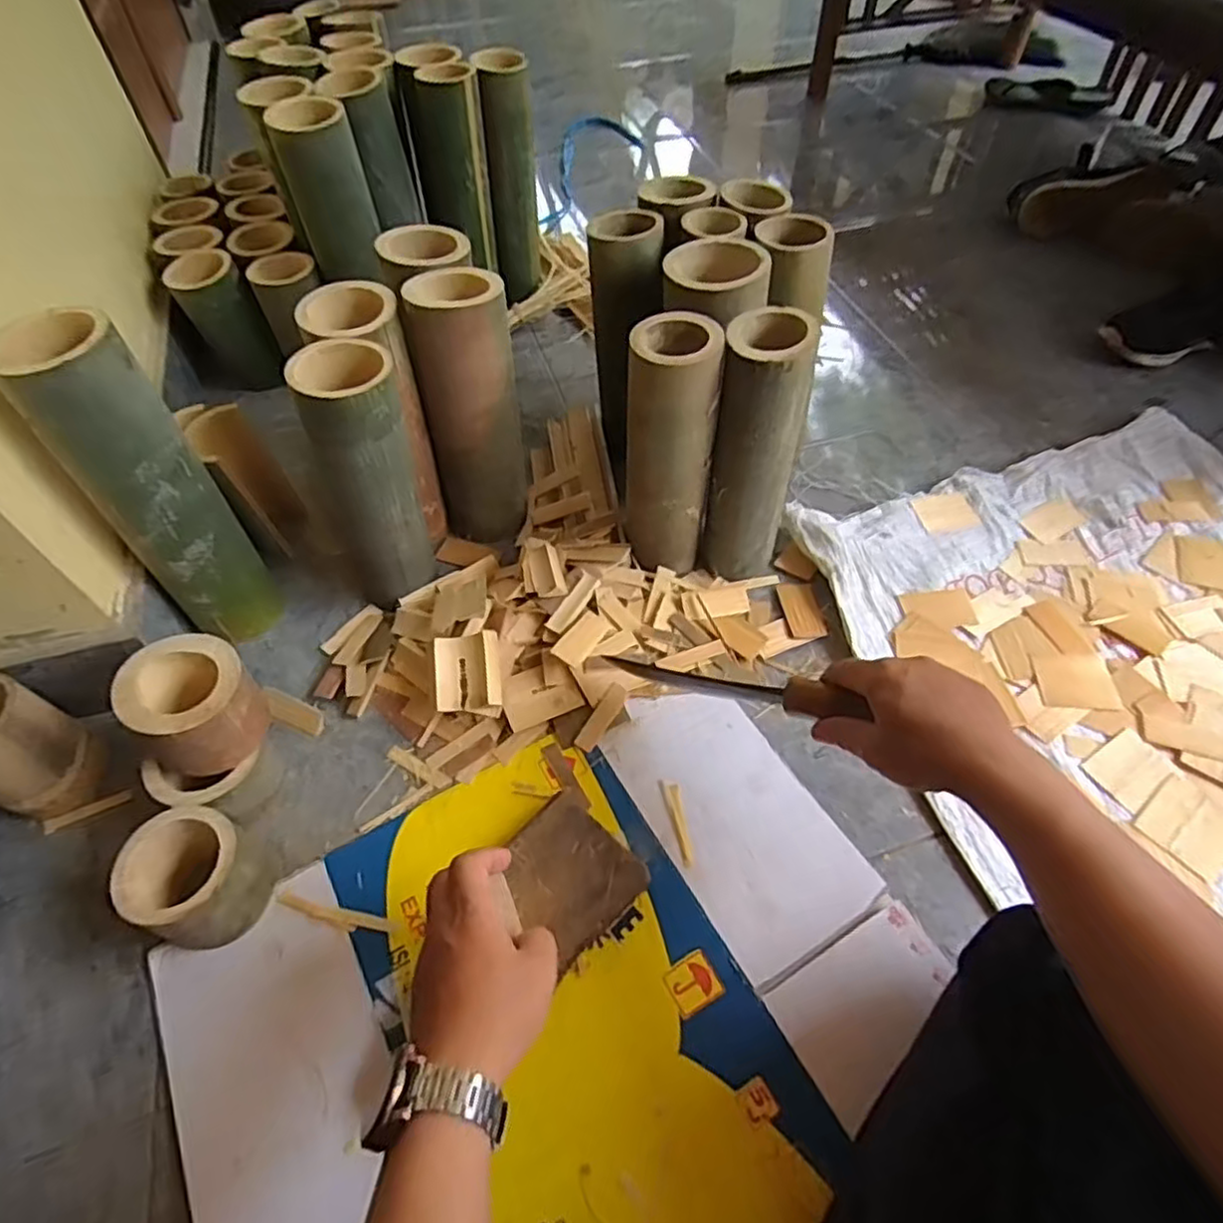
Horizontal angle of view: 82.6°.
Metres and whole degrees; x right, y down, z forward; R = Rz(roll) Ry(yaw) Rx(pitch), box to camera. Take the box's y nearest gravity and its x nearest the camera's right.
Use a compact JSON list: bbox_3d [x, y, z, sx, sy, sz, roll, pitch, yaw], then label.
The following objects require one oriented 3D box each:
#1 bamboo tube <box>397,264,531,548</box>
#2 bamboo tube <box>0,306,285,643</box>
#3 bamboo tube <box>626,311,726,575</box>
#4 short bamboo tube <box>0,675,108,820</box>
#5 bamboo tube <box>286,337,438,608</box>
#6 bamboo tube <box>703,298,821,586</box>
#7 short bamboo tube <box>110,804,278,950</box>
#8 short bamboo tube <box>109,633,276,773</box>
[{"bbox_3d":[-0.144,-0.203,0.733,0.098,0.269,0.096,-9,55,-6],"label":"bamboo tube"},{"bbox_3d":[-0.413,-0.102,0.639,0.095,0.315,0.098,-33,61,-21],"label":"bamboo tube"},{"bbox_3d":[0.057,-0.150,0.688,0.081,0.267,0.086,2,54,2],"label":"bamboo tube"},{"bbox_3d":[-0.521,0.120,0.608,0.092,0.118,0.084,19,57,14],"label":"short bamboo tube"},{"bbox_3d":[-0.229,-0.118,0.674,0.096,0.266,0.082,-18,56,-12],"label":"bamboo tube"},{"bbox_3d":[0.142,-0.153,0.694,0.083,0.262,0.096,9,55,7],"label":"bamboo tube"},{"bbox_3d":[-0.326,0.213,0.552,0.093,0.077,0.087,0,54,0],"label":"short bamboo tube"},{"bbox_3d":[-0.342,0.077,0.573,0.092,0.075,0.093,28,59,19],"label":"short bamboo tube"}]

